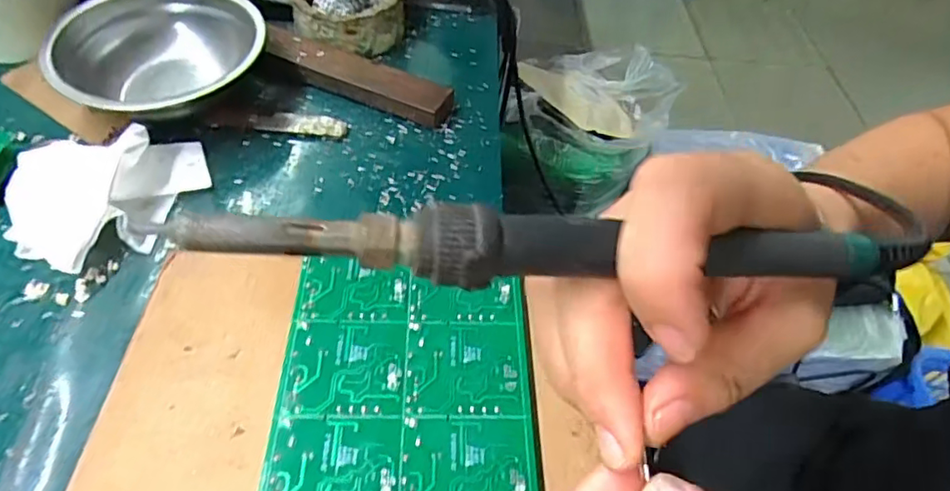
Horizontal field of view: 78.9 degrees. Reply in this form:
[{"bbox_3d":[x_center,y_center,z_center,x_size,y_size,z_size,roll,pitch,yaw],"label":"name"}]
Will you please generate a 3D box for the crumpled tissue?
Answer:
[{"bbox_3d":[-0.203,-0.032,0.320,0.100,0.028,0.079,-21,57,-20],"label":"crumpled tissue"}]

